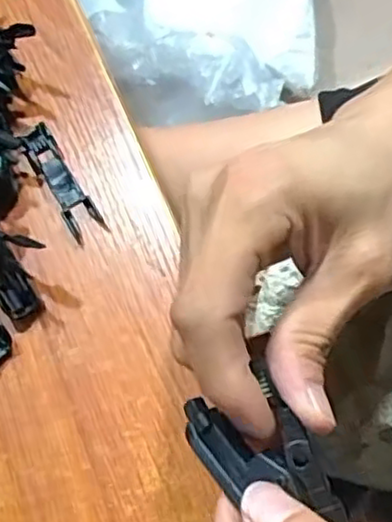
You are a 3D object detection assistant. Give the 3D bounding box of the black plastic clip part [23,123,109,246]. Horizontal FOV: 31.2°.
[{"bbox_3d":[-0.057,-0.033,0.293,0.013,0.006,0.054,-32,68,-3],"label":"black plastic clip part"}]

